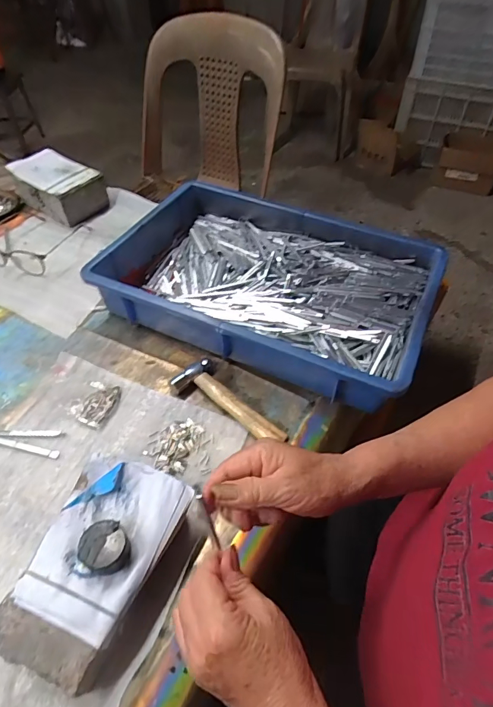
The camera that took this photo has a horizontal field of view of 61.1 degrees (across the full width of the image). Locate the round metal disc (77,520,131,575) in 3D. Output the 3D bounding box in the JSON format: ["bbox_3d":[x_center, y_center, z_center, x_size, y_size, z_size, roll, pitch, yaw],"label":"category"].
[{"bbox_3d":[-0.120,0.164,0.351,0.037,0.021,0.038,0,49,0],"label":"round metal disc"}]

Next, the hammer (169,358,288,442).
[{"bbox_3d":[-0.024,0.063,0.499,0.148,0.018,0.056,37,56,27],"label":"hammer"}]

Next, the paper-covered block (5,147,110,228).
[{"bbox_3d":[-0.346,-0.308,0.776,0.152,0.078,0.100,28,53,21],"label":"paper-covered block"}]

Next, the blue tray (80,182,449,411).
[{"bbox_3d":[0.032,-0.099,0.601,0.430,0.087,0.279,22,50,16],"label":"blue tray"}]

